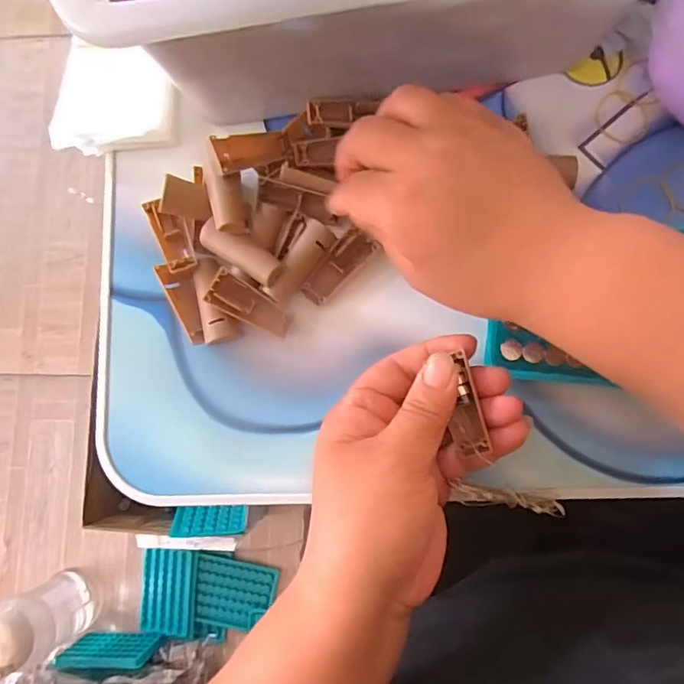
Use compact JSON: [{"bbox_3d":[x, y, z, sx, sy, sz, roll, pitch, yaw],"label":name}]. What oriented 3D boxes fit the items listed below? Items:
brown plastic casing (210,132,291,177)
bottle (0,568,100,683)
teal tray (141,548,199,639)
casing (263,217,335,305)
[{"bbox_3d":[-0.053,-0.107,0.296,0.045,0.016,0.021,-14,119,-24],"label":"brown plastic casing"},{"bbox_3d":[-0.412,0.385,0.694,0.069,0.225,0.097,-23,82,1],"label":"bottle"},{"bbox_3d":[-0.263,0.381,0.795,0.086,0.014,0.123,0,83,4],"label":"teal tray"},{"bbox_3d":[-0.023,-0.044,0.290,0.018,0.011,0.049,30,86,7],"label":"casing"}]

